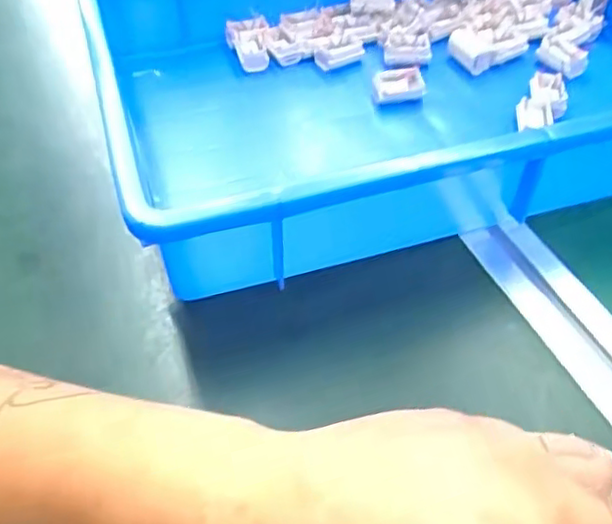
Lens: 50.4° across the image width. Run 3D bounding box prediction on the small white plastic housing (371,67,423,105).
[{"bbox_3d":[0.066,-0.126,0.465,0.036,0.014,0.022,-8,50,-2],"label":"small white plastic housing"}]

